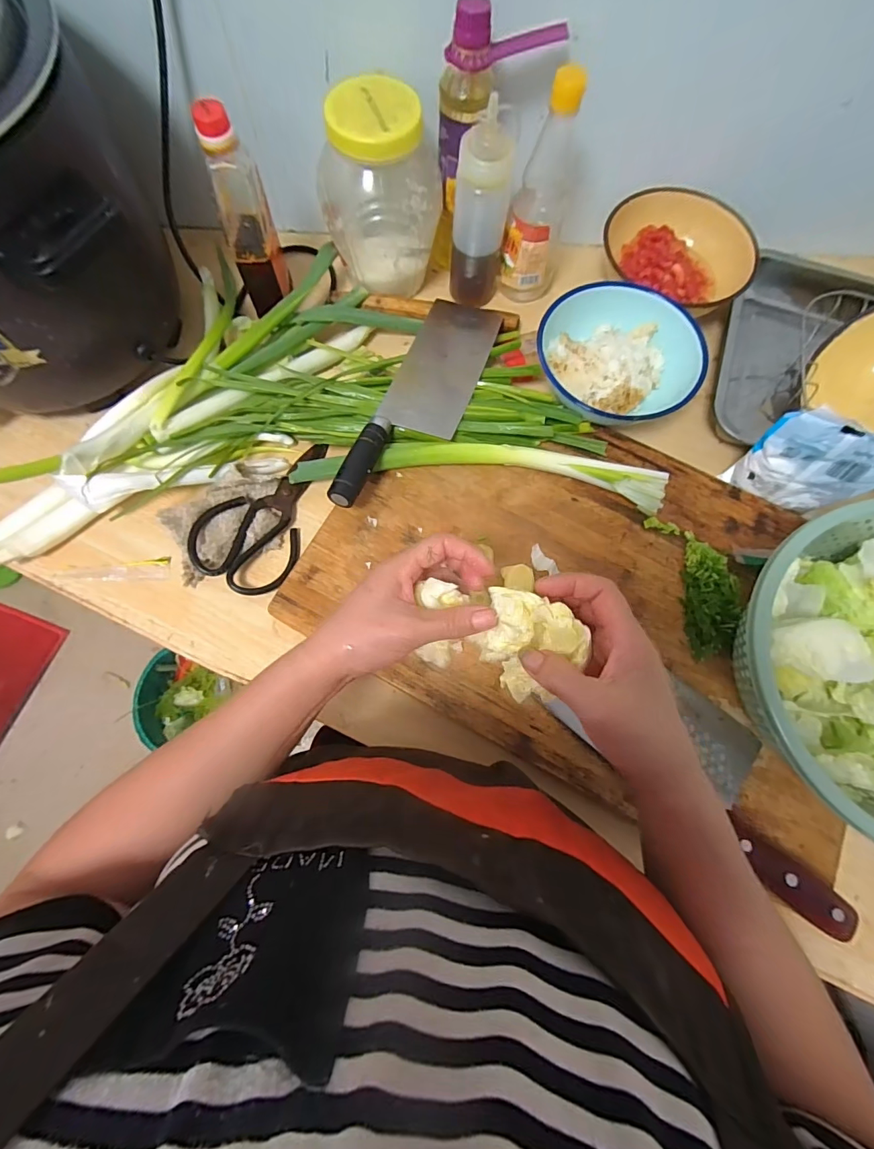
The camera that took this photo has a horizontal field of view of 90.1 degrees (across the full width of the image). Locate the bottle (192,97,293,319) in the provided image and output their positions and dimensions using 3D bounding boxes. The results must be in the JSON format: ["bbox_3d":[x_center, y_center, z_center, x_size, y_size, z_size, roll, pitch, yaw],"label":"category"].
[{"bbox_3d":[-0.200,-0.375,0.457,0.057,0.171,0.048,-27,76,-9],"label":"bottle"}]

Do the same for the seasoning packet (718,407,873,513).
[{"bbox_3d":[0.377,-0.110,0.436,0.114,0.118,0.026,26,75,6],"label":"seasoning packet"}]

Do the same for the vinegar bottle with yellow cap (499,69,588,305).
[{"bbox_3d":[0.117,-0.409,0.492,0.068,0.227,0.051,12,74,2],"label":"vinegar bottle with yellow cap"}]

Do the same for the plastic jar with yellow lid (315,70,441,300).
[{"bbox_3d":[-0.059,-0.411,0.482,0.103,0.163,0.105,0,73,-1],"label":"plastic jar with yellow lid"}]

